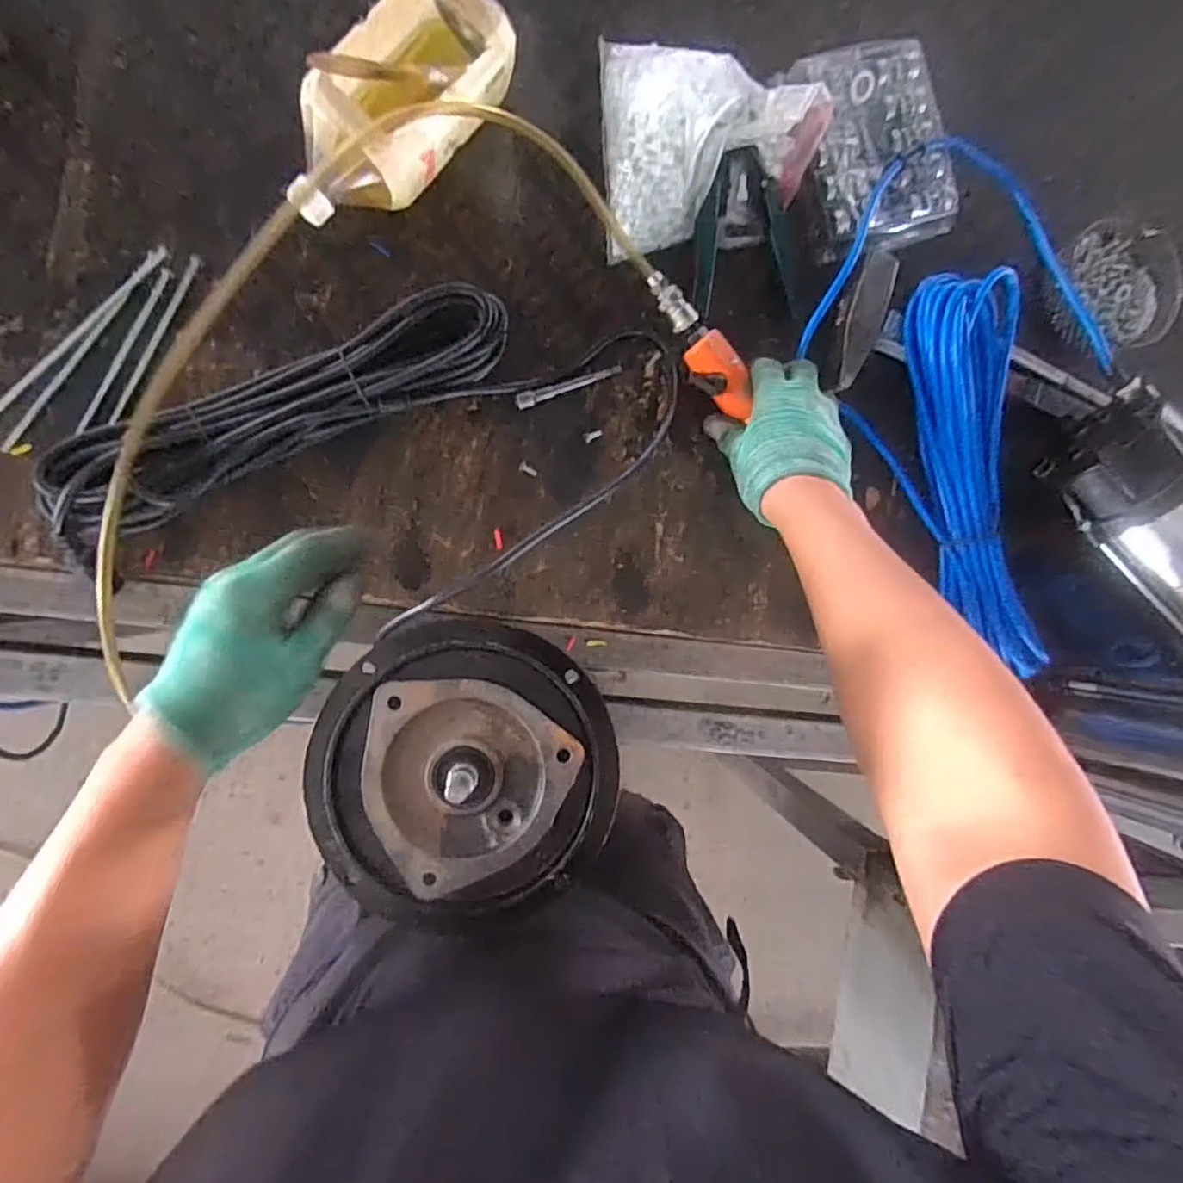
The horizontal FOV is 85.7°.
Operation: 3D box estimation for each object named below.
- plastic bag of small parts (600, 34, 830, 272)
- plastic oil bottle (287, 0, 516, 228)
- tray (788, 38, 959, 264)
[{"bbox_3d":[0.108,-0.384,0.547,0.191,0.064,0.174,-3,92,-10],"label":"plastic bag of small parts"},{"bbox_3d":[-0.152,-0.368,0.498,0.098,0.075,0.206,33,86,-9],"label":"plastic oil bottle"},{"bbox_3d":[0.262,-0.405,0.586,0.135,0.032,0.178,-15,93,-9],"label":"tray"}]

